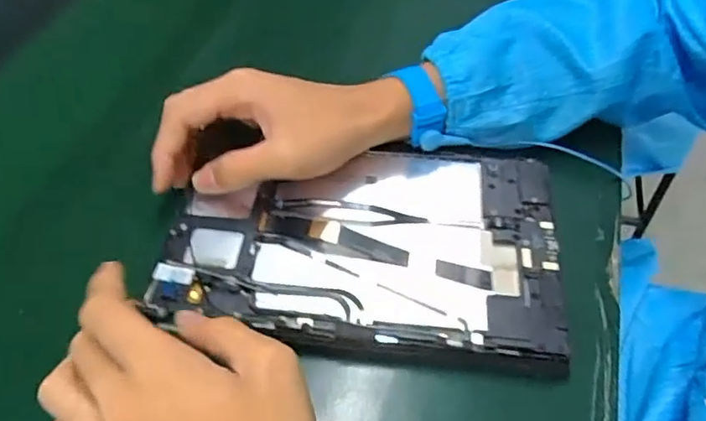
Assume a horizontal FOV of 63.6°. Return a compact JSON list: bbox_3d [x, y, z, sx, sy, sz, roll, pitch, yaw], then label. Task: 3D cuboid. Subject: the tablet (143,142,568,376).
[{"bbox_3d":[0.008,0.015,0.361,0.235,0.022,0.153,7,49,3],"label":"tablet"}]

